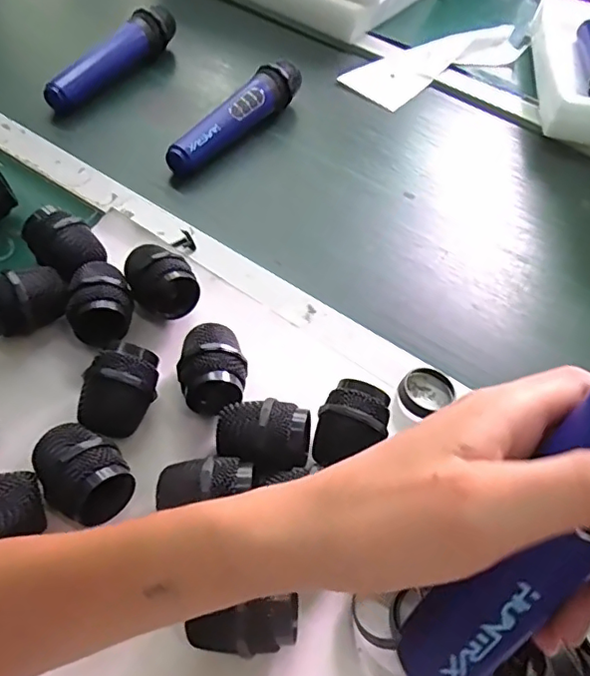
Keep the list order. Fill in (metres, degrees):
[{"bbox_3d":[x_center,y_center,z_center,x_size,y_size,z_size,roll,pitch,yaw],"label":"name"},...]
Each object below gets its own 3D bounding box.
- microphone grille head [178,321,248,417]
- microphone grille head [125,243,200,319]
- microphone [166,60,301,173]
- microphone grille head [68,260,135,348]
[{"bbox_3d":[-0.058,0.023,0.395,0.047,0.043,0.067,1,55,-5],"label":"microphone grille head"},{"bbox_3d":[-0.107,-0.046,0.439,0.047,0.047,0.062,-22,60,-20],"label":"microphone grille head"},{"bbox_3d":[-0.056,-0.234,0.598,0.042,0.050,0.207,30,56,14],"label":"microphone"},{"bbox_3d":[-0.147,-0.024,0.418,0.046,0.047,0.070,-7,56,-11],"label":"microphone grille head"}]

